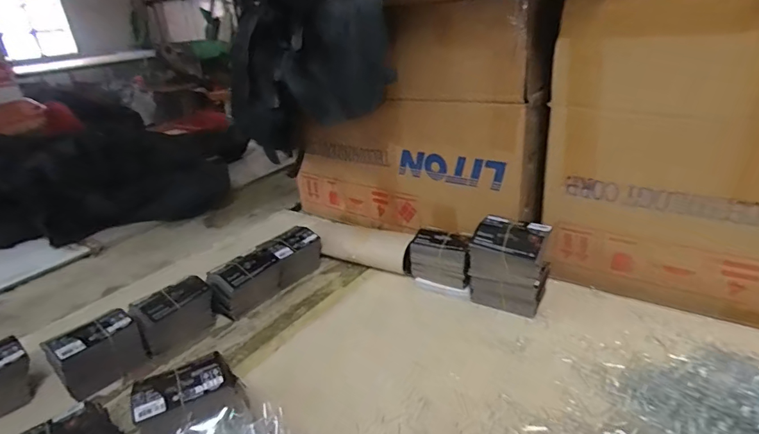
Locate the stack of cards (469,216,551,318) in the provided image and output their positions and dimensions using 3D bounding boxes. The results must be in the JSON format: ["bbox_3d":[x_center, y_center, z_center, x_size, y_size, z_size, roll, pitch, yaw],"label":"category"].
[{"bbox_3d":[0.197,0.078,0.673,0.110,0.139,0.074,14,32,33],"label":"stack of cards"}]

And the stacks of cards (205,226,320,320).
[{"bbox_3d":[-0.202,0.096,0.789,0.071,0.077,0.229,17,34,37],"label":"stacks of cards"}]

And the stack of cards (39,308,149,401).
[{"bbox_3d":[-0.393,0.193,0.618,0.050,0.083,0.107,18,34,38],"label":"stack of cards"}]

